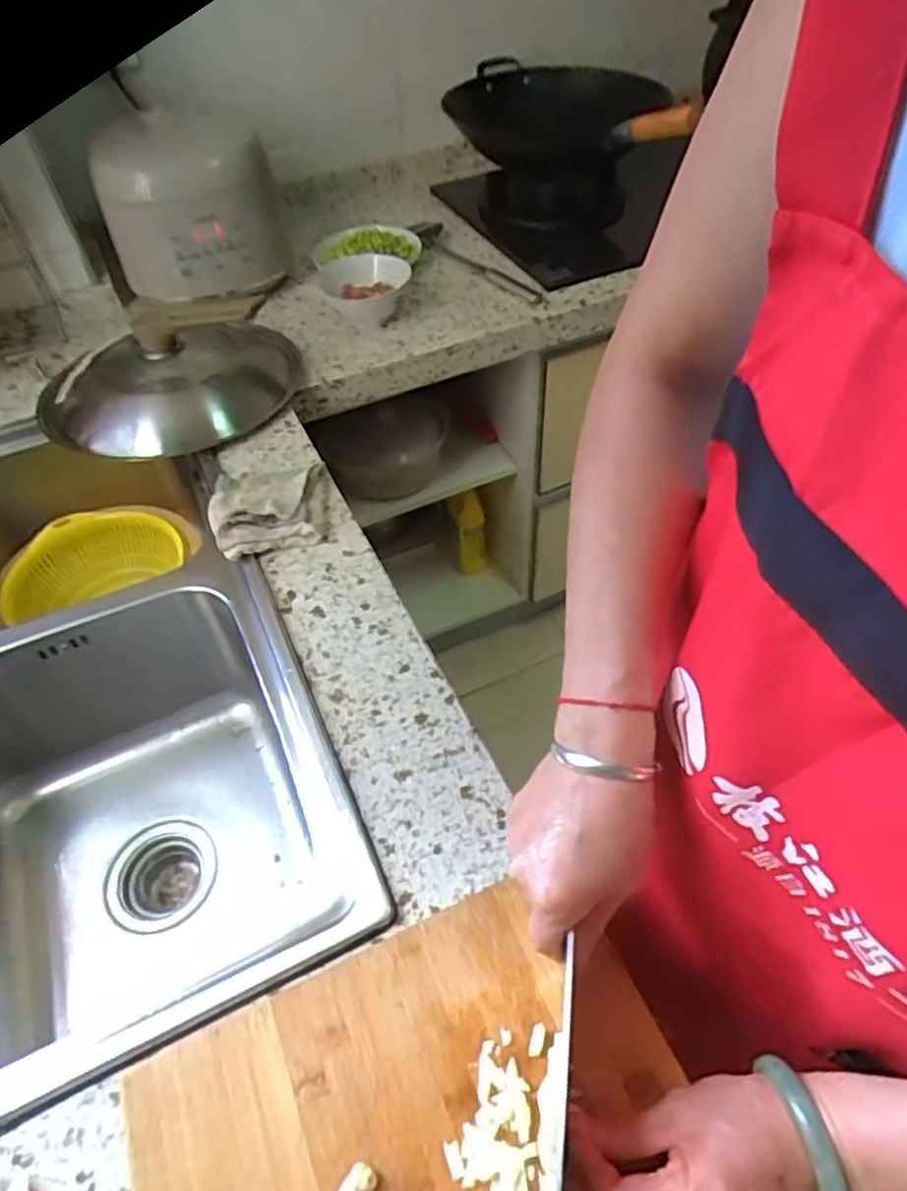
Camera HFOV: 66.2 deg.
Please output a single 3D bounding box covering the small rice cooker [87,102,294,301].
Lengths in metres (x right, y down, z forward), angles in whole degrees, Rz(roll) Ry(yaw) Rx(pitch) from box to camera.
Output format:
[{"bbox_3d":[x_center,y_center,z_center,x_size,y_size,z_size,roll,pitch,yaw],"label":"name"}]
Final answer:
[{"bbox_3d":[-0.364,-0.542,0.983,0.238,0.212,0.222,-21,52,-13],"label":"small rice cooker"}]

